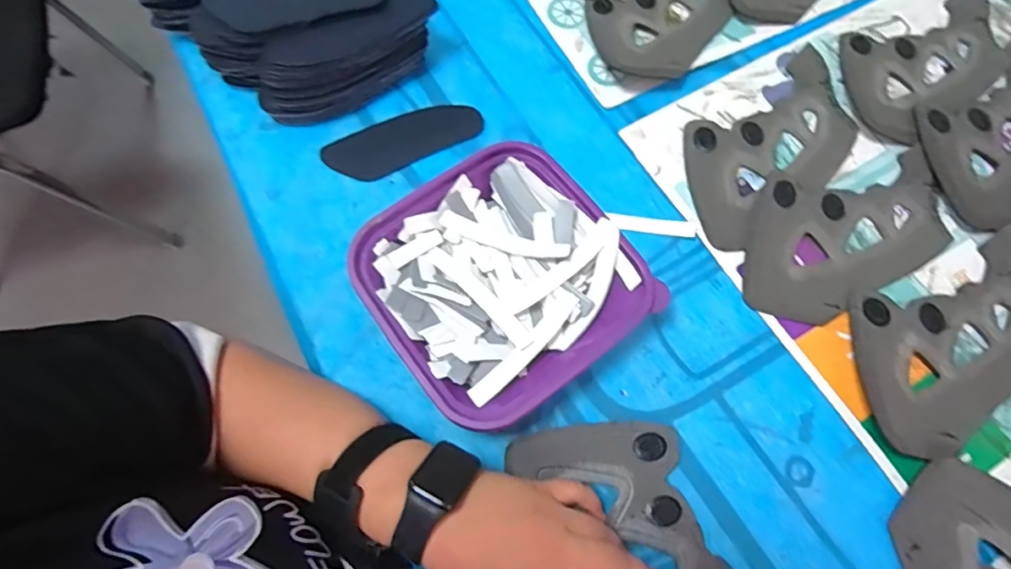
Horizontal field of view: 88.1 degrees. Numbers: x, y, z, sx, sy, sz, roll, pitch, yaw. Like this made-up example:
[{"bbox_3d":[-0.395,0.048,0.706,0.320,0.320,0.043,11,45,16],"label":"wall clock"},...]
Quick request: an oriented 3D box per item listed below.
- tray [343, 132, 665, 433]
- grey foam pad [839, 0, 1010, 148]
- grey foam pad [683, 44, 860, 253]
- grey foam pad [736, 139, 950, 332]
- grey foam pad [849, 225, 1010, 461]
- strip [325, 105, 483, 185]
[{"bbox_3d":[-0.004,-0.002,0.397,0.177,0.048,0.178,-35,72,-14],"label":"tray"},{"bbox_3d":[0.404,-0.218,0.495,0.218,0.008,0.112,-33,72,-13],"label":"grey foam pad"},{"bbox_3d":[0.234,-0.123,0.459,0.205,0.010,0.108,-34,72,-13],"label":"grey foam pad"},{"bbox_3d":[0.277,-0.049,0.429,0.200,0.015,0.115,-27,71,-11],"label":"grey foam pad"},{"bbox_3d":[0.348,0.042,0.394,0.189,0.014,0.120,-19,69,-8],"label":"grey foam pad"},{"bbox_3d":[-0.088,-0.128,0.460,0.136,0.005,0.052,-26,71,-11],"label":"strip"}]

